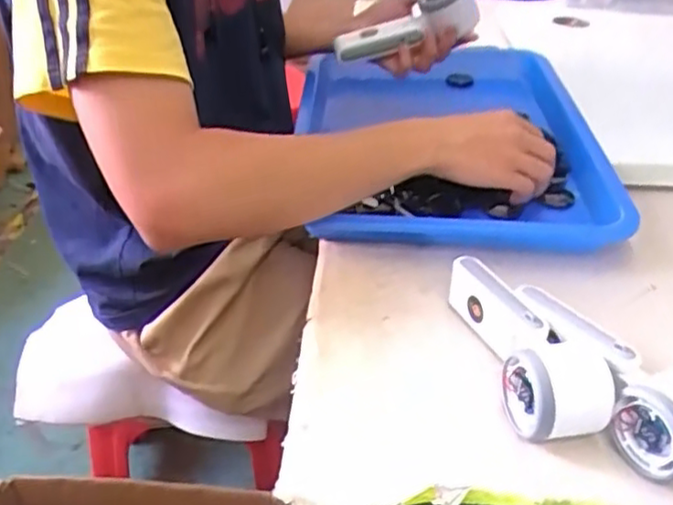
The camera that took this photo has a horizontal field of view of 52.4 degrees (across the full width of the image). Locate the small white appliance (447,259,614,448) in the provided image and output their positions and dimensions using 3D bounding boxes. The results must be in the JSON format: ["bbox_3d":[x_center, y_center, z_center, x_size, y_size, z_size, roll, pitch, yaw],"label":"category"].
[{"bbox_3d":[0.135,0.061,0.489,0.060,0.046,0.164,-7,36,-11],"label":"small white appliance"}]

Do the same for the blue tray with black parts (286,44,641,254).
[{"bbox_3d":[0.119,-0.138,0.758,0.330,0.062,0.403,1,36,0],"label":"blue tray with black parts"}]

